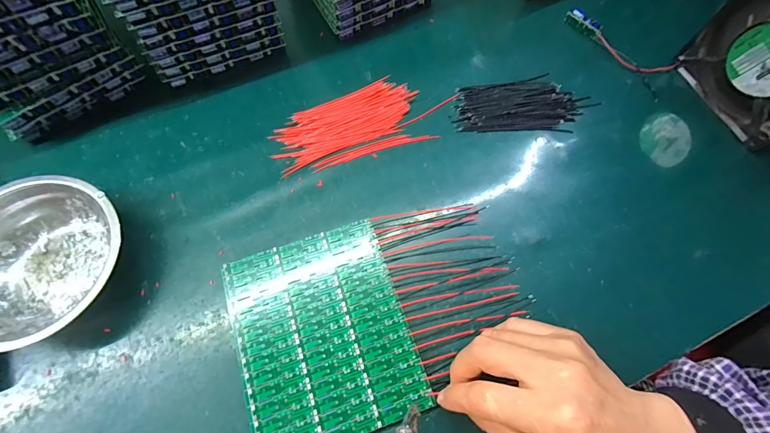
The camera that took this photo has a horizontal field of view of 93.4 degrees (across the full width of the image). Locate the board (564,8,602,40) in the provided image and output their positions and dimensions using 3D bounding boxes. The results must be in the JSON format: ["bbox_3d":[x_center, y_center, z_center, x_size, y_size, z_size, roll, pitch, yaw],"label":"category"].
[{"bbox_3d":[0.216,-0.210,0.395,0.015,0.014,0.042,-42,76,-15],"label":"board"}]

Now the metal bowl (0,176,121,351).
[{"bbox_3d":[-0.265,0.035,0.279,0.126,0.045,0.124,0,70,-1],"label":"metal bowl"}]

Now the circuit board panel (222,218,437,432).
[{"bbox_3d":[-0.048,0.086,0.274,0.123,0.004,0.148,-18,70,-7],"label":"circuit board panel"}]

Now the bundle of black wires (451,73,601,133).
[{"bbox_3d":[0.138,-0.113,0.364,0.133,0.006,0.063,1,70,-1],"label":"bundle of black wires"}]

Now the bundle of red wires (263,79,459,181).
[{"bbox_3d":[-0.028,-0.092,0.353,0.158,0.006,0.073,-17,71,-8],"label":"bundle of red wires"}]

